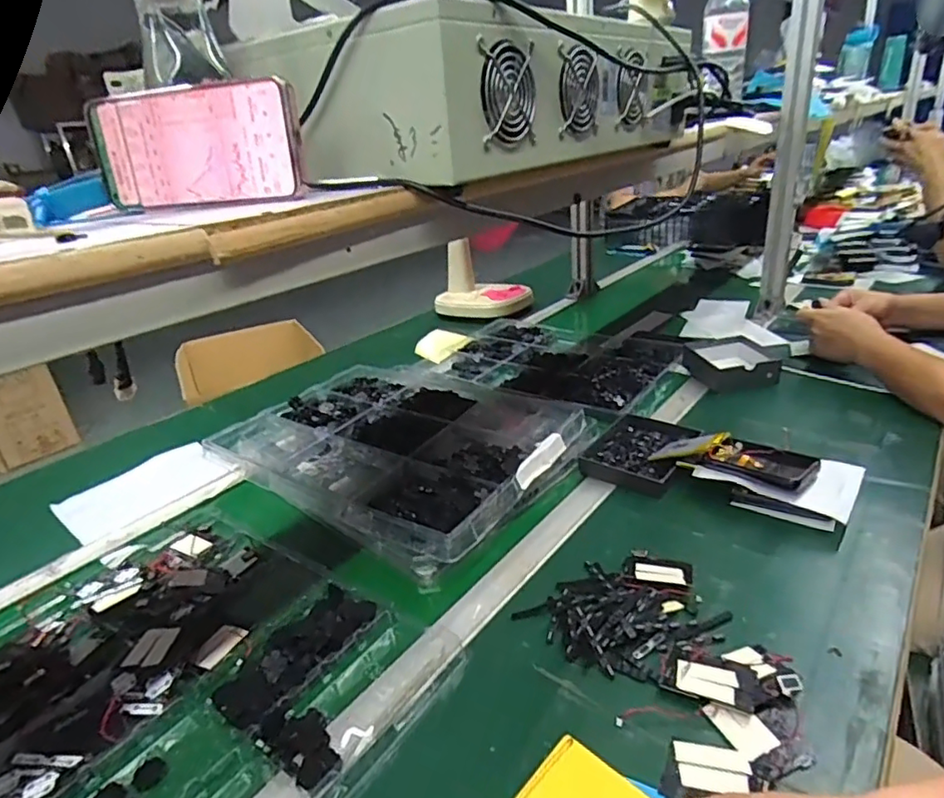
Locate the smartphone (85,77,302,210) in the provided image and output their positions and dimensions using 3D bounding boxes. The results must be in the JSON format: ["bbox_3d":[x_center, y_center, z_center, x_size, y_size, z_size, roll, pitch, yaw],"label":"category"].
[{"bbox_3d":[-0.198,-0.179,0.410,0.165,0.074,0.009,1,26,14],"label":"smartphone"}]

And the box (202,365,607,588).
[{"bbox_3d":[-0.094,0.058,0.811,0.442,0.065,0.346,13,31,36],"label":"box"}]

